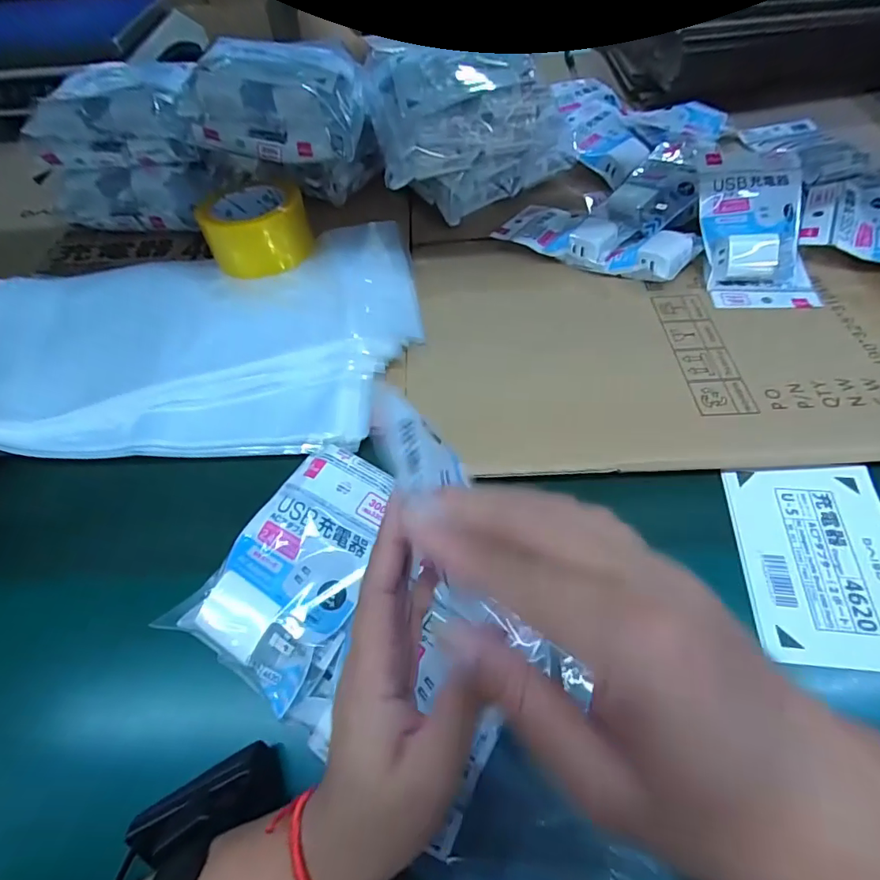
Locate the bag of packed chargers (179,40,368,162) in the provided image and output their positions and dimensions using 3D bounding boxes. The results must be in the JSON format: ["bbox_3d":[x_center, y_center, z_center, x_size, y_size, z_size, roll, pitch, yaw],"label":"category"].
[{"bbox_3d":[-0.171,-0.360,0.502,0.168,0.082,0.116,5,57,8],"label":"bag of packed chargers"}]

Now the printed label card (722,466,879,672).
[{"bbox_3d":[0.268,0.083,0.331,0.106,0.006,0.141,3,57,6],"label":"printed label card"}]

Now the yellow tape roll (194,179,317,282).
[{"bbox_3d":[-0.199,-0.230,0.511,0.101,0.057,0.101,-2,56,3],"label":"yellow tape roll"}]

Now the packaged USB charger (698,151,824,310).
[{"bbox_3d":[0.309,-0.197,0.460,0.097,0.024,0.144,-8,93,6],"label":"packaged USB charger"}]

